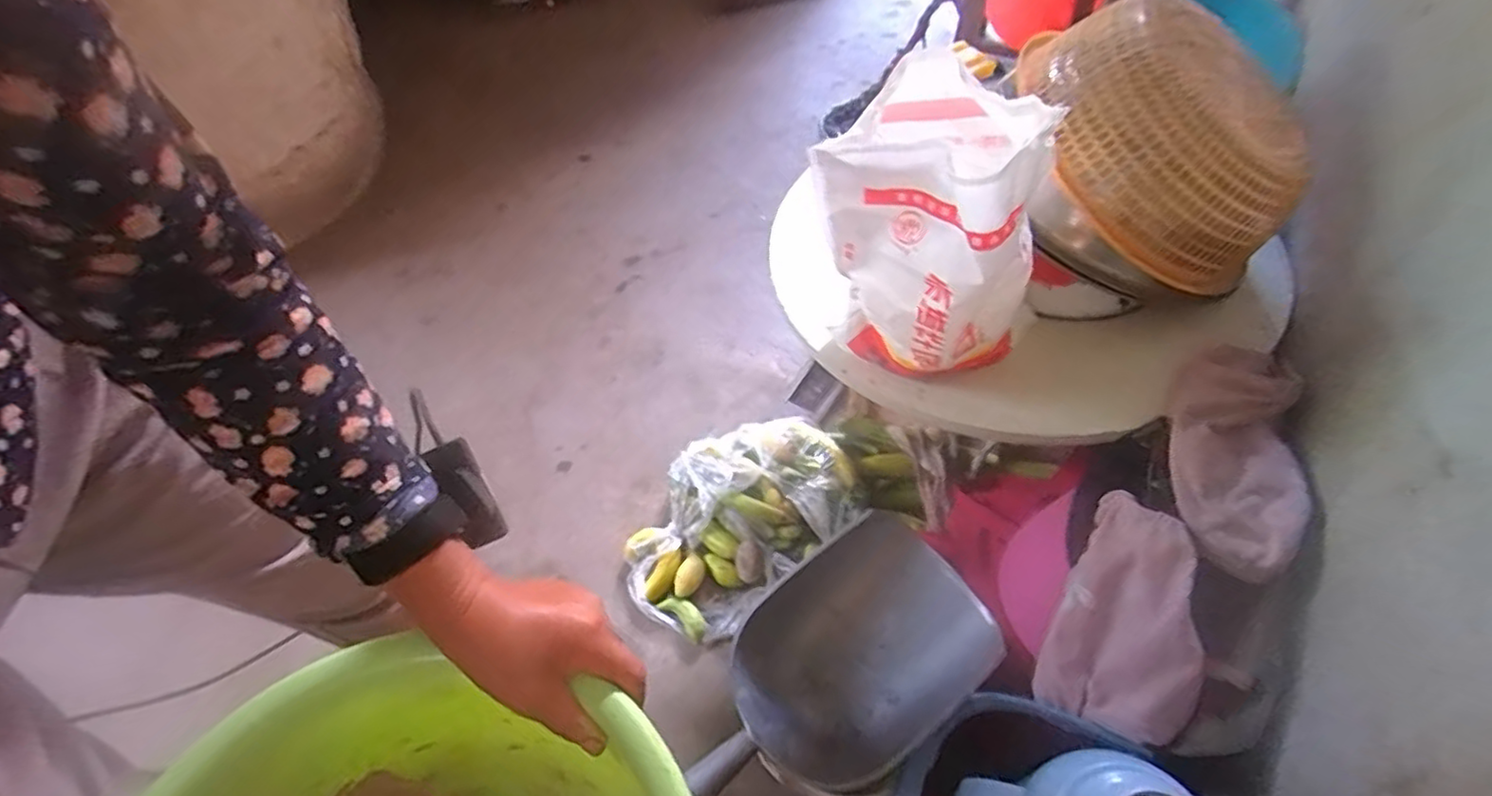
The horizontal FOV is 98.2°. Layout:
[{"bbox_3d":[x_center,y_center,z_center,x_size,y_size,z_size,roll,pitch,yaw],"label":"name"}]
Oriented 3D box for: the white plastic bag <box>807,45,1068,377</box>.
[{"bbox_3d":[0.168,-0.135,0.590,0.168,0.275,0.135,26,60,21],"label":"white plastic bag"}]

